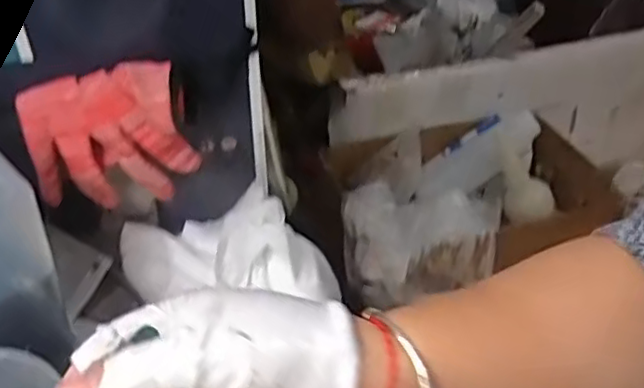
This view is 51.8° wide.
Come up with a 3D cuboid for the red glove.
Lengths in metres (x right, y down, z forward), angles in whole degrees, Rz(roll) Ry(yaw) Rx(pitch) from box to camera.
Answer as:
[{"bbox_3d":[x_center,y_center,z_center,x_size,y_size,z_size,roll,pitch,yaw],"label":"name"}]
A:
[{"bbox_3d":[-0.139,-0.037,0.441,0.111,0.081,0.050,-5,39,-3],"label":"red glove"}]

